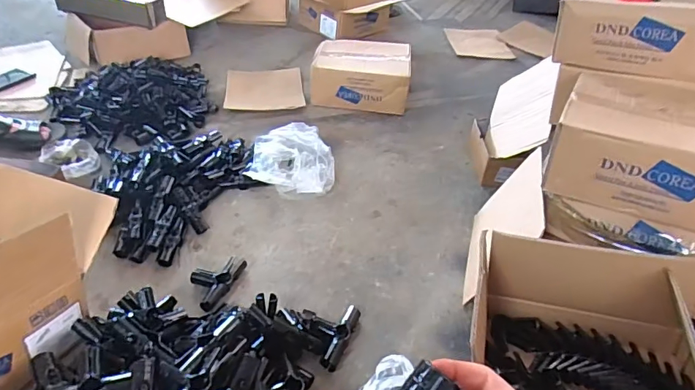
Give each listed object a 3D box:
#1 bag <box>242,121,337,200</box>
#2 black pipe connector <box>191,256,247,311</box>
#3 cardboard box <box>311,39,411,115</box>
[{"bbox_3d":[-0.148,-0.101,1.292,0.223,0.082,0.231,3,40,-3],"label":"bag"},{"bbox_3d":[-0.278,0.180,0.975,0.090,0.033,0.141,14,40,10],"label":"black pipe connector"},{"bbox_3d":[0.045,-0.426,1.659,0.338,0.141,0.304,3,40,-3],"label":"cardboard box"}]

